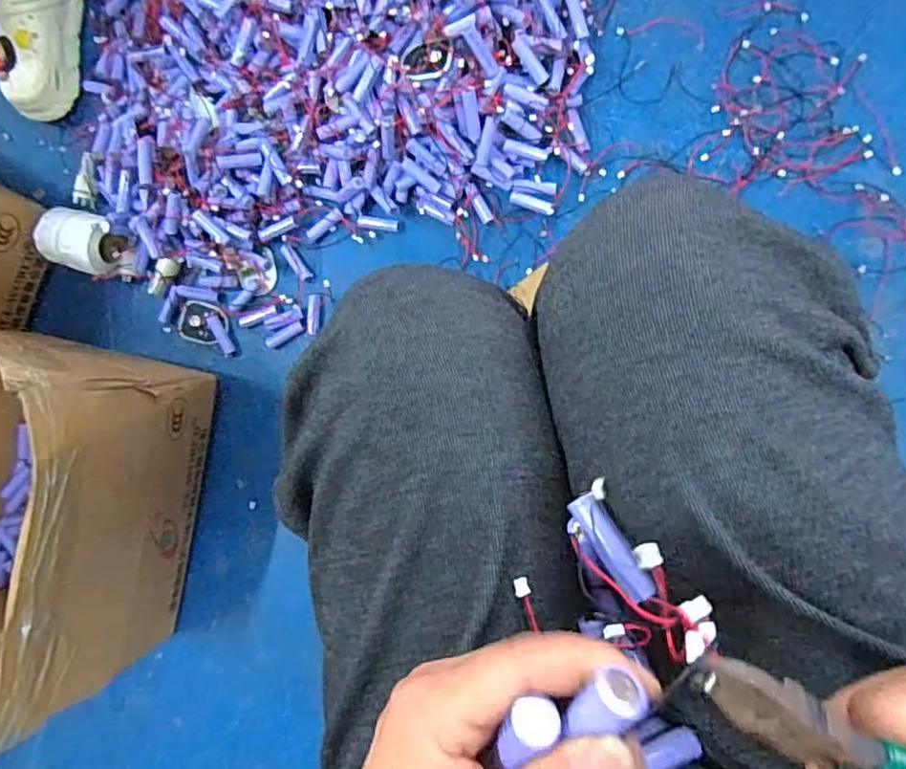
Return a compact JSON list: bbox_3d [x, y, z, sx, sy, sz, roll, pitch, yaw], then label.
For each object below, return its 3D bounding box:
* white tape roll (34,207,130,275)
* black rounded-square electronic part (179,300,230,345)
[{"bbox_3d":[-0.459,-0.178,0.754,0.095,0.057,0.072,18,94,9],"label":"white tape roll"},{"bbox_3d":[-0.317,-0.078,0.766,0.065,0.011,0.049,17,94,9],"label":"black rounded-square electronic part"}]

